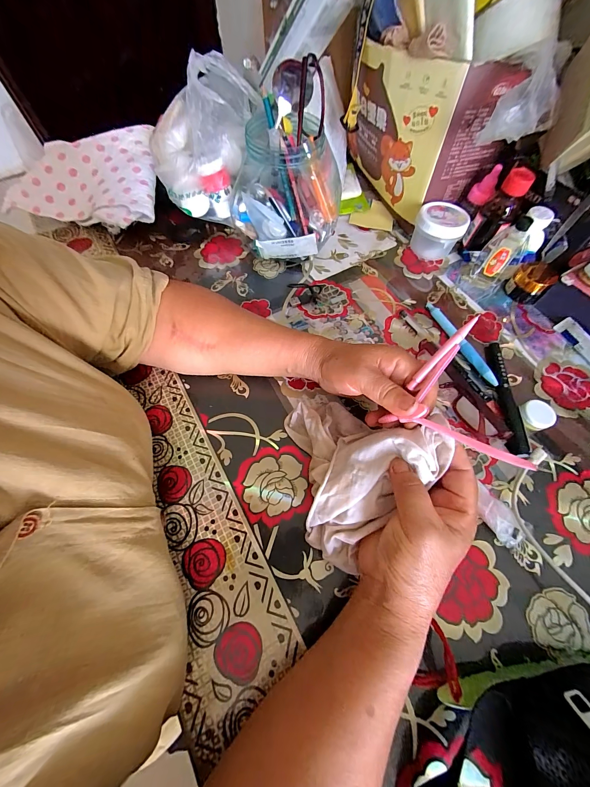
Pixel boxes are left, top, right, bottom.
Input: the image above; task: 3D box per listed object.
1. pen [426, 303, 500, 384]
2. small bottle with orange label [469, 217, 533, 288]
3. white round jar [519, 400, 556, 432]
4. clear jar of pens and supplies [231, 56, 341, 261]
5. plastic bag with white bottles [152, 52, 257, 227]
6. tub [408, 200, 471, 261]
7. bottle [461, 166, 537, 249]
[{"bbox_3d":[0.200,-0.064,0.346,0.015,0.011,0.129,-19,65,-8],"label":"pen"},{"bbox_3d":[0.262,-0.180,0.365,0.035,0.082,0.021,37,70,17],"label":"small bottle with orange label"},{"bbox_3d":[0.256,0.024,0.299,0.035,0.011,0.032,0,64,0],"label":"white round jar"},{"bbox_3d":[-0.011,-0.272,0.358,0.134,0.183,0.091,9,64,5],"label":"clear jar of pens and supplies"},{"bbox_3d":[-0.120,-0.330,0.380,0.144,0.134,0.130,-5,64,-2],"label":"plastic bag with white bottles"},{"bbox_3d":[0.203,-0.231,0.407,0.065,0.052,0.061,19,65,10],"label":"tub"},{"bbox_3d":[0.259,-0.234,0.368,0.036,0.092,0.033,32,68,15],"label":"bottle"}]

